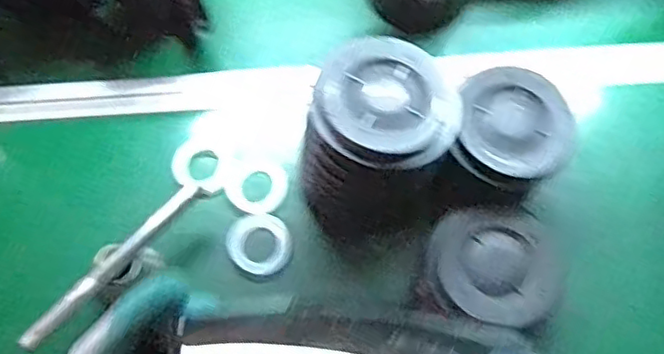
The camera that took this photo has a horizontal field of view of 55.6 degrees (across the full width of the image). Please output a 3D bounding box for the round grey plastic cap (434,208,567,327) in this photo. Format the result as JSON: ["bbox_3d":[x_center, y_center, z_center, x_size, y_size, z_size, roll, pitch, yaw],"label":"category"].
[{"bbox_3d":[0.151,0.081,0.564,0.113,0.016,0.098,6,68,1],"label":"round grey plastic cap"}]

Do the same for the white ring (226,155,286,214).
[{"bbox_3d":[-0.077,0.008,0.648,0.062,0.007,0.060,0,68,-1],"label":"white ring"}]

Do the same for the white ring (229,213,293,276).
[{"bbox_3d":[-0.071,0.066,0.624,0.064,0.004,0.060,0,68,-1],"label":"white ring"}]

